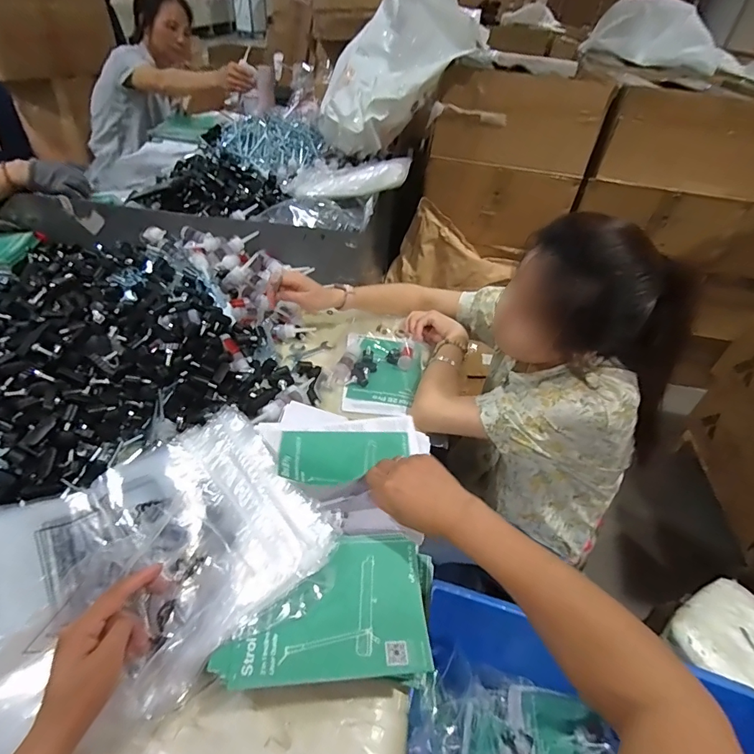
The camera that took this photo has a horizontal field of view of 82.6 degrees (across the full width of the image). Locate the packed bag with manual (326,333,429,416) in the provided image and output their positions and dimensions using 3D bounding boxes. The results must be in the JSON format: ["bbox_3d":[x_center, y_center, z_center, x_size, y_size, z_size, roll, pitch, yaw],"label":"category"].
[{"bbox_3d":[0.002,-0.017,0.752,0.144,0.033,0.208,13,43,8],"label":"packed bag with manual"}]

